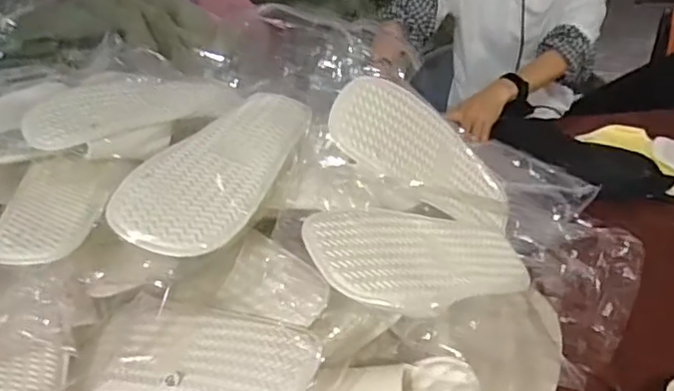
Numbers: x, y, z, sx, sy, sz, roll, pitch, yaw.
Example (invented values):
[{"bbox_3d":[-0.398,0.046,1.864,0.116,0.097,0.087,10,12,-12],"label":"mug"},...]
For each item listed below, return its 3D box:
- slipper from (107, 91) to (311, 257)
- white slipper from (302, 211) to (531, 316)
[{"bbox_3d":[-0.104,-0.029,0.554,0.104,0.037,0.232,17,37,13],"label":"slipper"},{"bbox_3d":[0.075,0.057,0.525,0.220,0.030,0.090,3,51,-27],"label":"white slipper"}]

